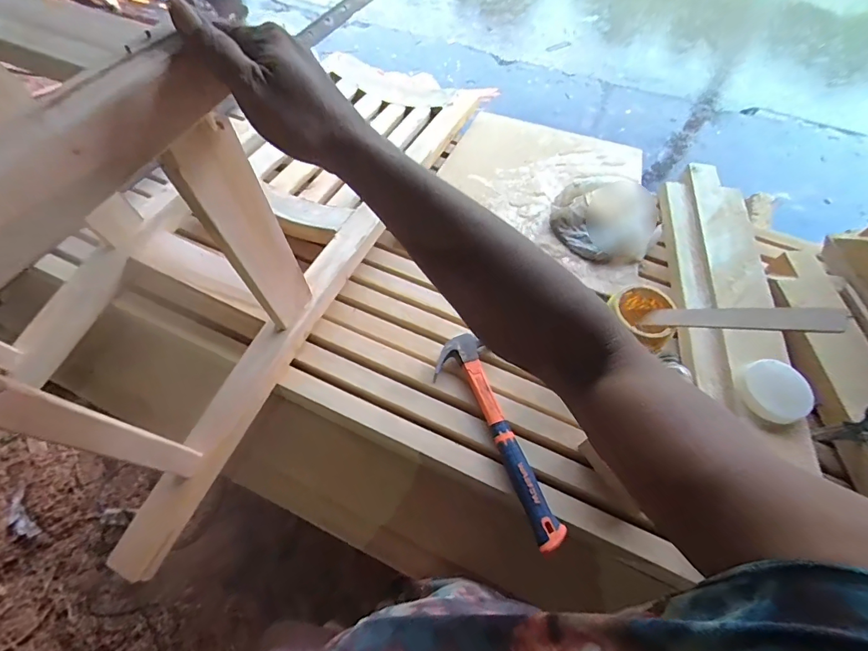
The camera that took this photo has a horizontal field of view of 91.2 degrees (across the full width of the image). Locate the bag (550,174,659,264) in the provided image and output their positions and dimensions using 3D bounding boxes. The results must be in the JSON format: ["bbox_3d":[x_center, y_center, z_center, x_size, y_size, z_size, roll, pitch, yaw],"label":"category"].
[{"bbox_3d":[0.324,-0.204,0.809,0.191,0.066,0.184,24,61,12],"label":"bag"}]

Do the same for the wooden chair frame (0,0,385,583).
[{"bbox_3d":[-0.392,-0.053,0.479,0.373,0.464,0.474,21,60,11],"label":"wooden chair frame"}]

